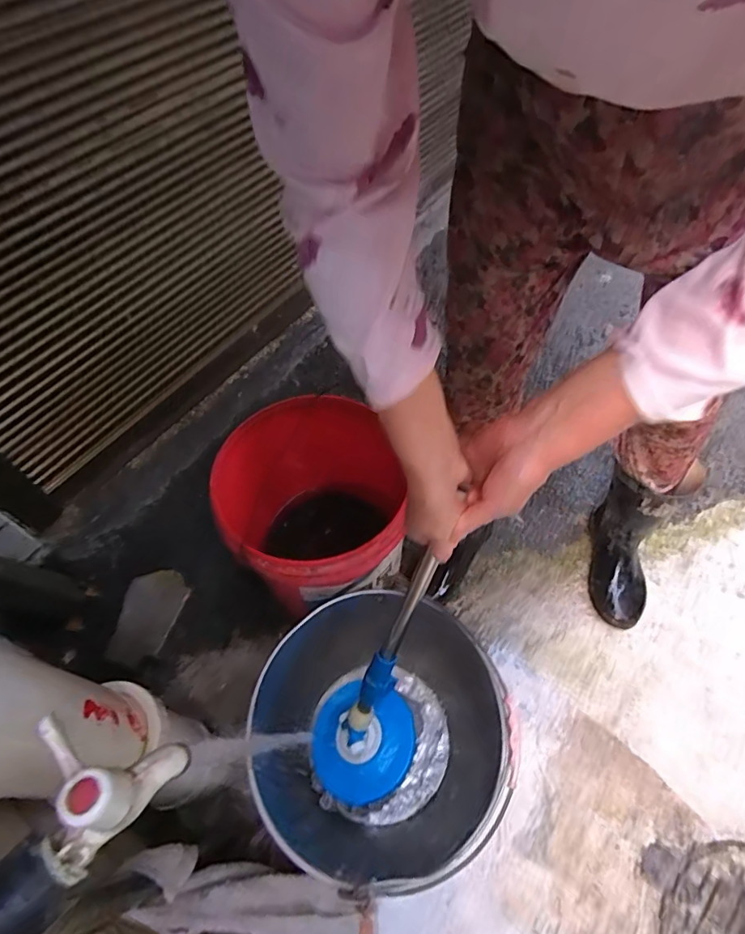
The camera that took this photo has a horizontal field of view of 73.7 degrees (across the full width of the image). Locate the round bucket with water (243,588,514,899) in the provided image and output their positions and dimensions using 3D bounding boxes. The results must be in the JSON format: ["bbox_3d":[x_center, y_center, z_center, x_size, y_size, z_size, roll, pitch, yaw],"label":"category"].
[{"bbox_3d":[0.039,0.391,0.757,0.348,0.311,0.352,-3,53,4],"label":"round bucket with water"}]

